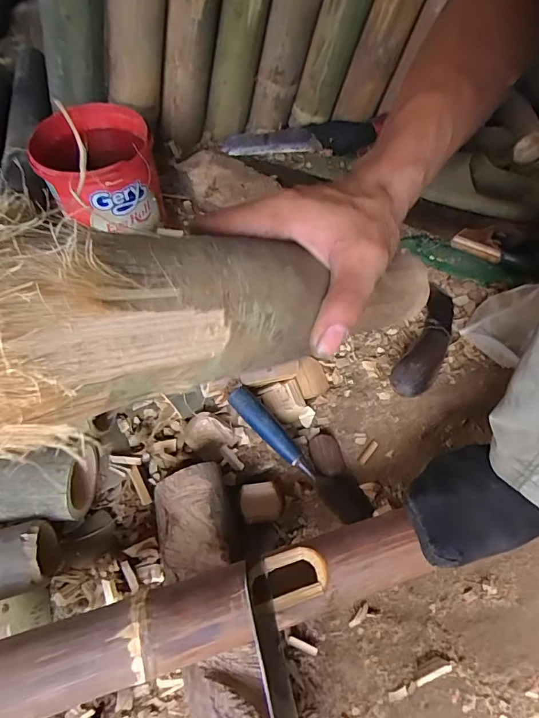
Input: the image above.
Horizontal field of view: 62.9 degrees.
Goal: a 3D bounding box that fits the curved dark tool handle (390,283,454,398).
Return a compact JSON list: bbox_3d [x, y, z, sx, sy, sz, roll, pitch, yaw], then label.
[{"bbox_3d":[0.204,-0.028,0.563,0.047,0.028,0.212,26,45,13],"label":"curved dark tool handle"}]

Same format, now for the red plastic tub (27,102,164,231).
[{"bbox_3d":[-0.213,-0.235,0.562,0.139,0.101,0.133,-17,59,-13],"label":"red plastic tub"}]

